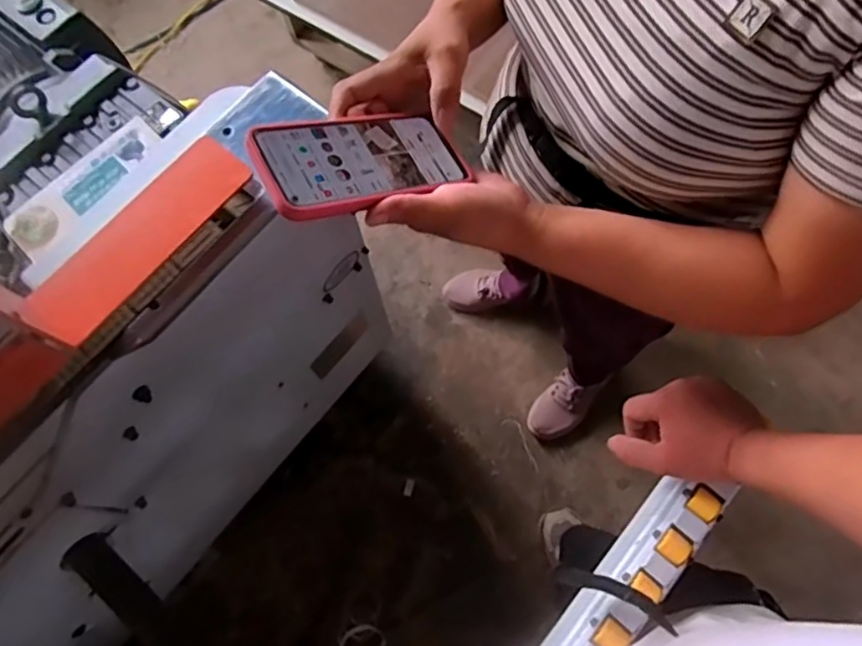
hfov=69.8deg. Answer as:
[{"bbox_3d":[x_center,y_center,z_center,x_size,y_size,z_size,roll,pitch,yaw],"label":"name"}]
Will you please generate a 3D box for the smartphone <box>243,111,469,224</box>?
[{"bbox_3d":[-0.052,-0.123,0.459,0.162,0.012,0.080,-24,70,-35],"label":"smartphone"}]

